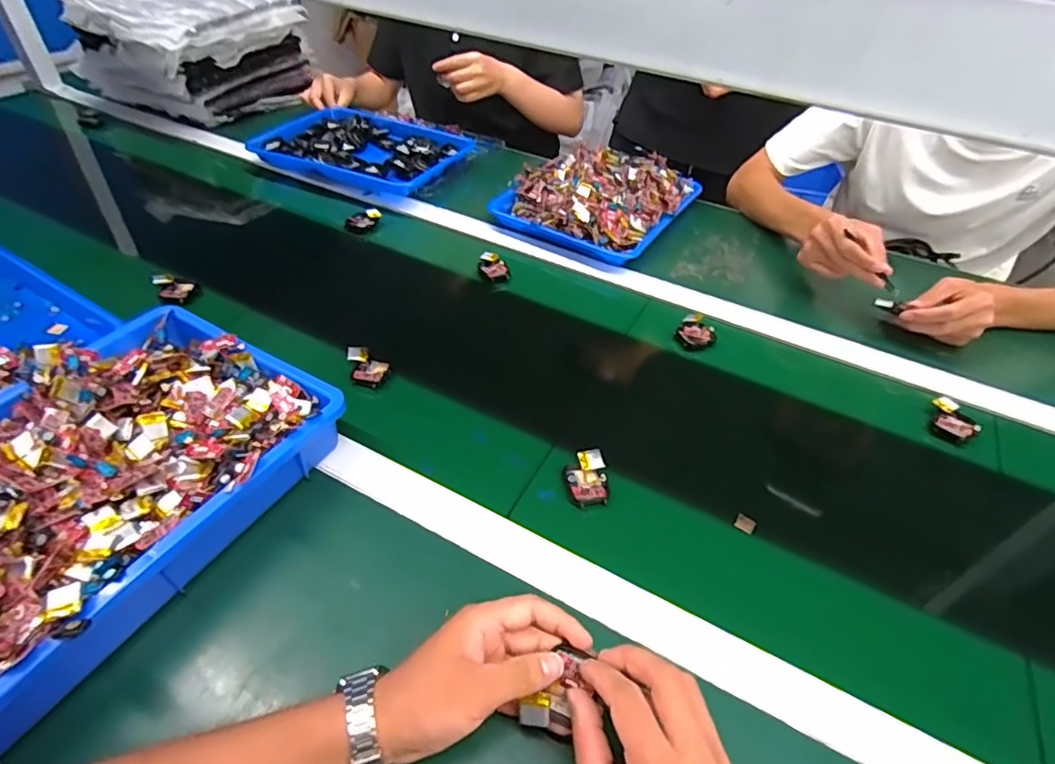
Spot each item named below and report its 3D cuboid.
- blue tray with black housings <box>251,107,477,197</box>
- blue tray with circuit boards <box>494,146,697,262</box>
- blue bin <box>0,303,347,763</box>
[{"bbox_3d":[-0.282,-0.417,0.987,0.329,0.048,0.244,15,45,12],"label":"blue tray with black housings"},{"bbox_3d":[0.120,-0.299,0.887,0.241,0.077,0.296,28,49,24],"label":"blue tray with circuit boards"},{"bbox_3d":[-0.357,0.091,0.427,0.245,0.087,0.375,23,47,20],"label":"blue bin"}]

